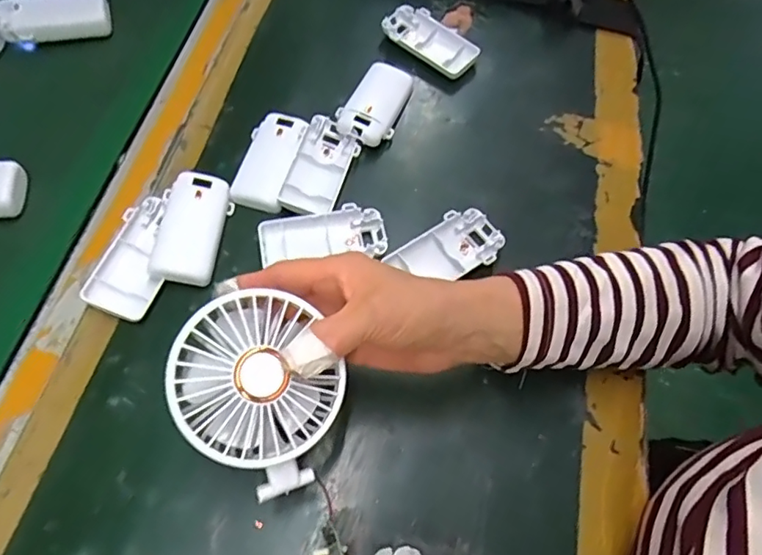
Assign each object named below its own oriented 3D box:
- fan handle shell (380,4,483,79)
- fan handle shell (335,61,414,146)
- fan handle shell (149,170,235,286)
[{"bbox_3d":[0.045,-0.226,0.520,0.093,0.019,0.050,35,66,15],"label":"fan handle shell"},{"bbox_3d":[-0.005,-0.154,0.478,0.047,0.024,0.091,16,63,6],"label":"fan handle shell"},{"bbox_3d":[-0.143,-0.040,0.404,0.046,0.017,0.091,5,62,1],"label":"fan handle shell"}]

